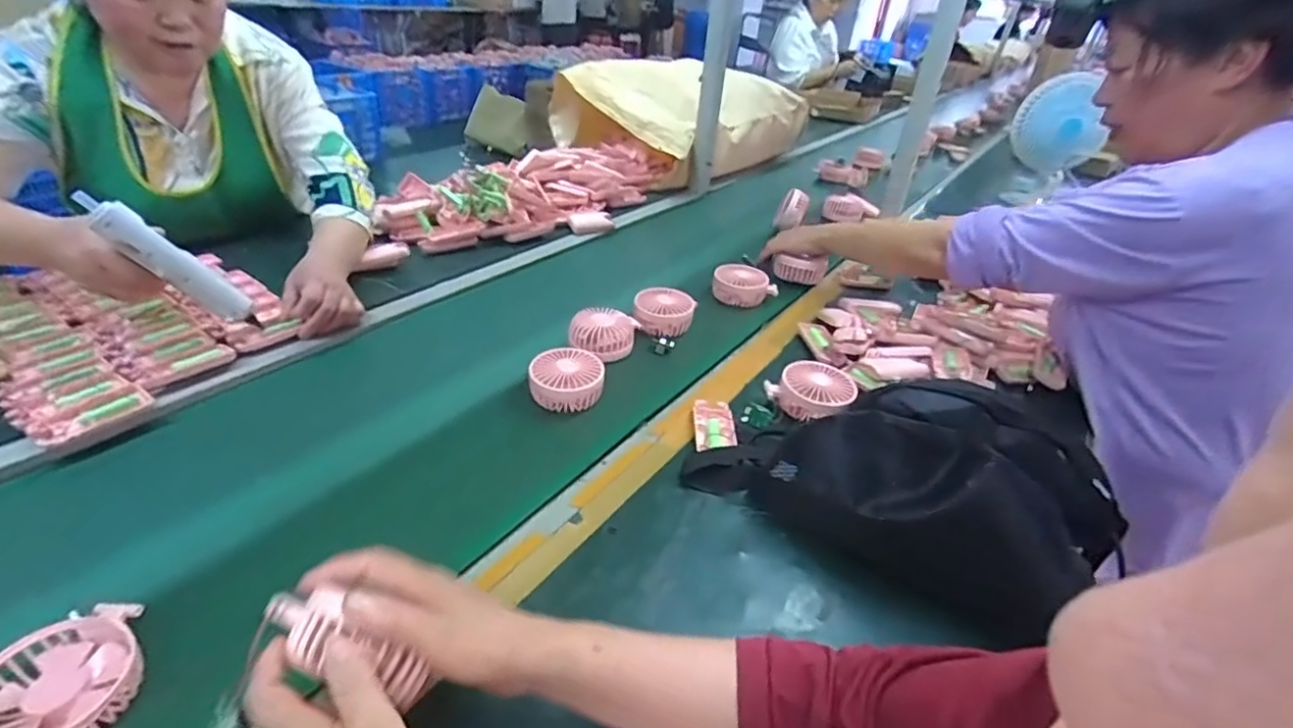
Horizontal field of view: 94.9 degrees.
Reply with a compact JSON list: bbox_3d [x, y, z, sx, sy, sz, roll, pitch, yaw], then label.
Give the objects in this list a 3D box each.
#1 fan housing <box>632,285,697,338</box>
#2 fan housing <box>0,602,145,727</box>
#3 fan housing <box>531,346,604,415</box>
[{"bbox_3d":[0.027,-0.078,0.866,0.089,0.043,0.075,9,33,5],"label":"fan housing"},{"bbox_3d":[-0.391,0.213,0.392,0.088,0.024,0.092,4,33,-3],"label":"fan housing"},{"bbox_3d":[-0.093,0.017,0.713,0.090,0.042,0.080,4,33,-2],"label":"fan housing"}]

